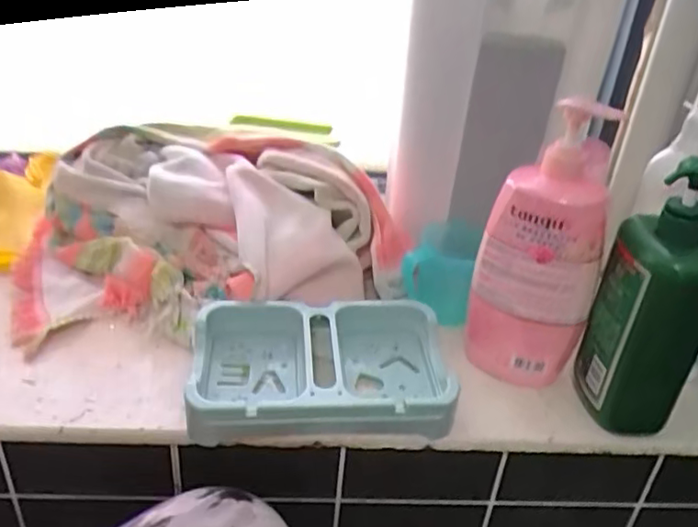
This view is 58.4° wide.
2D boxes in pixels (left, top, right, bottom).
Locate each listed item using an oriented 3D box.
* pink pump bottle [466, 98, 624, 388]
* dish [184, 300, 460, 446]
[{"bbox_3d":[0.181,-0.015,0.585,0.103,0.256,0.082,14,32,14],"label":"pink pump bottle"},{"bbox_3d":[-0.027,0.100,0.594,0.235,0.056,0.146,1,31,-7],"label":"dish"}]

